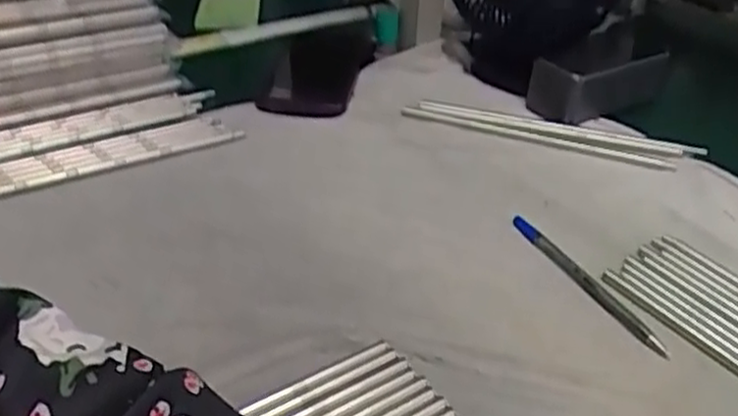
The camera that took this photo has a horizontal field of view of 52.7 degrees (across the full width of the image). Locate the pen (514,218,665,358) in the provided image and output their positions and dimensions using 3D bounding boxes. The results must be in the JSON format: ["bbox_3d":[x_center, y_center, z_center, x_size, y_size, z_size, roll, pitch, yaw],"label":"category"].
[{"bbox_3d":[0.136,0.044,0.472,0.012,0.007,0.139,-12,37,-25],"label":"pen"}]

